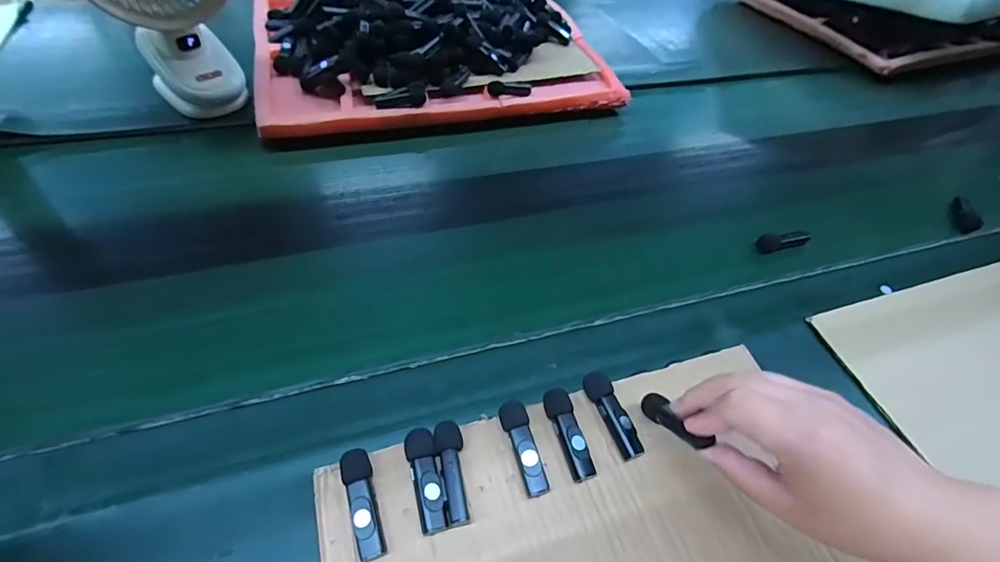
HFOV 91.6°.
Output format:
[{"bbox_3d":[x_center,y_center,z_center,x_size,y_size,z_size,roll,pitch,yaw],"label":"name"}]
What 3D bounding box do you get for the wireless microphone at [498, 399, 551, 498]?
[{"bbox_3d":[0.016,0.114,0.334,0.018,0.018,0.064,-12,53,-15],"label":"wireless microphone"}]

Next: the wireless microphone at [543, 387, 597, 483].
[{"bbox_3d":[0.048,0.108,0.343,0.018,0.016,0.063,-10,52,-13],"label":"wireless microphone"}]

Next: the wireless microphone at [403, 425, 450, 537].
[{"bbox_3d":[-0.048,0.129,0.315,0.018,0.017,0.063,-10,52,-14],"label":"wireless microphone"}]

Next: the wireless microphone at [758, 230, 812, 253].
[{"bbox_3d":[0.316,-0.044,0.542,0.055,0.019,0.017,-6,51,-10],"label":"wireless microphone"}]

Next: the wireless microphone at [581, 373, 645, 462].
[{"bbox_3d":[0.082,0.098,0.355,0.018,0.018,0.065,-15,53,-17],"label":"wireless microphone"}]

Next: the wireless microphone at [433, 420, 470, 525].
[{"bbox_3d":[-0.030,0.126,0.321,0.018,0.016,0.064,-10,52,-13],"label":"wireless microphone"}]

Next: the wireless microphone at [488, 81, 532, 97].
[{"bbox_3d":[0.013,-0.265,0.664,0.061,0.019,0.017,-10,50,-15],"label":"wireless microphone"}]

